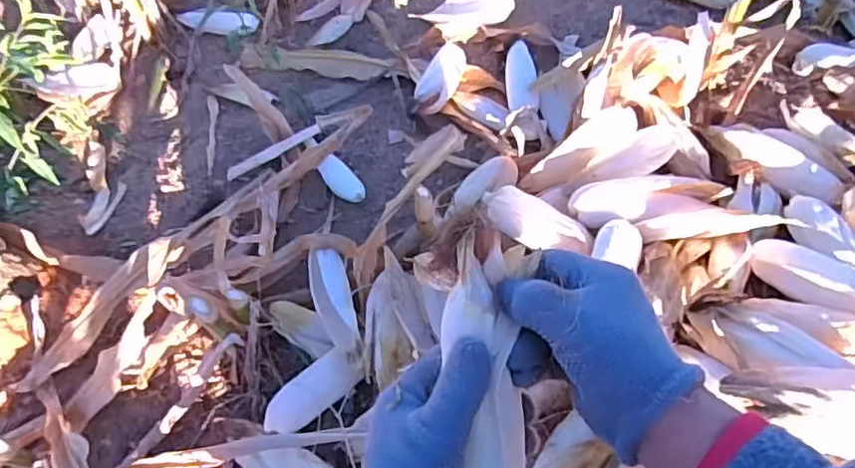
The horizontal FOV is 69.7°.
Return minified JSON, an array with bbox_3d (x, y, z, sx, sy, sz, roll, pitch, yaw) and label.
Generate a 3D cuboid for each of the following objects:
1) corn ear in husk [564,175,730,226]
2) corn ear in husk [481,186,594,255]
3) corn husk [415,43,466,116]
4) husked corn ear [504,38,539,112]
[{"bbox_3d":[0.309,-0.043,0.849,0.216,0.047,0.066,-2,54,3],"label":"corn ear in husk"},{"bbox_3d":[0.149,-0.018,0.862,0.171,0.046,0.056,34,63,26],"label":"corn ear in husk"},{"bbox_3d":[0.026,-0.287,1.138,0.057,0.058,0.215,11,40,12],"label":"corn husk"},{"bbox_3d":[0.171,-0.283,1.126,0.056,0.042,0.188,-1,54,4],"label":"husked corn ear"}]

